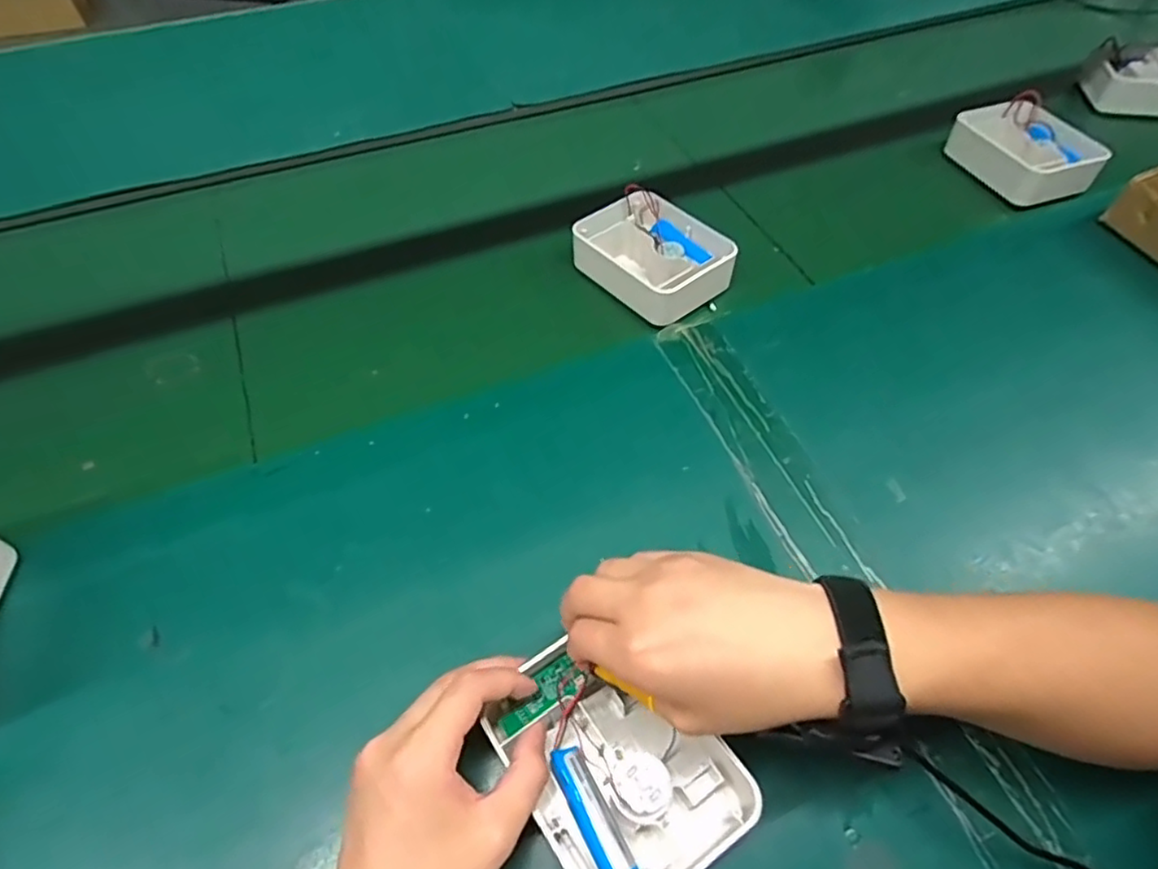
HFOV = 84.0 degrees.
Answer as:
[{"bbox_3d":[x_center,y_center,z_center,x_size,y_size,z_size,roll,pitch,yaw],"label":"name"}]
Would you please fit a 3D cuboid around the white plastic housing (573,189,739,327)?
[{"bbox_3d":[0.066,-0.167,0.587,0.101,0.033,0.128,-35,62,-23],"label":"white plastic housing"}]

